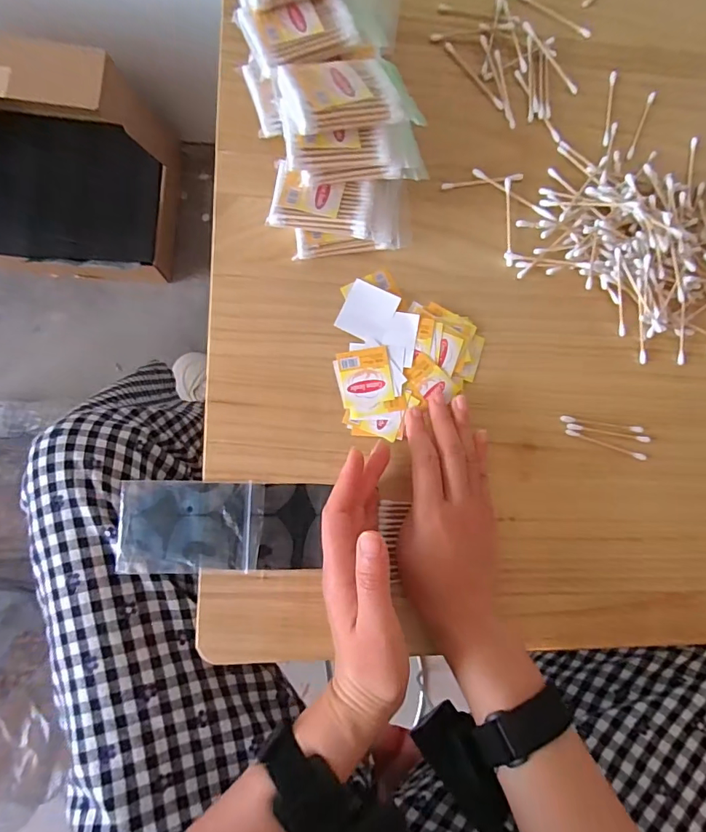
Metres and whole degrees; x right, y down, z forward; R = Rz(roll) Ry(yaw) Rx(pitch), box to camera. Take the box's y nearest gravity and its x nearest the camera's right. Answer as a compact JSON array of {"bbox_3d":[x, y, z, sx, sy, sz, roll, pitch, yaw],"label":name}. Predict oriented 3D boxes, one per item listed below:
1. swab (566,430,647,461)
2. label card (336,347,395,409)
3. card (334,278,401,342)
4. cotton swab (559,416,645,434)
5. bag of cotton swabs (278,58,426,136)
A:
[{"bbox_3d":[0.202,0.023,0.370,0.070,0.004,0.006,18,83,-3],"label":"swab"},{"bbox_3d":[0.010,-0.030,0.357,0.040,0.004,0.043,-9,85,-6],"label":"label card"},{"bbox_3d":[0.012,-0.081,0.363,0.038,0.004,0.042,26,82,-2],"label":"card"},{"bbox_3d":[0.203,0.007,0.380,0.070,0.006,0.006,8,83,-5],"label":"cotton swab"},{"bbox_3d":[-0.001,-0.216,0.309,0.087,0.016,0.050,-16,86,-8],"label":"bag of cotton swabs"}]

